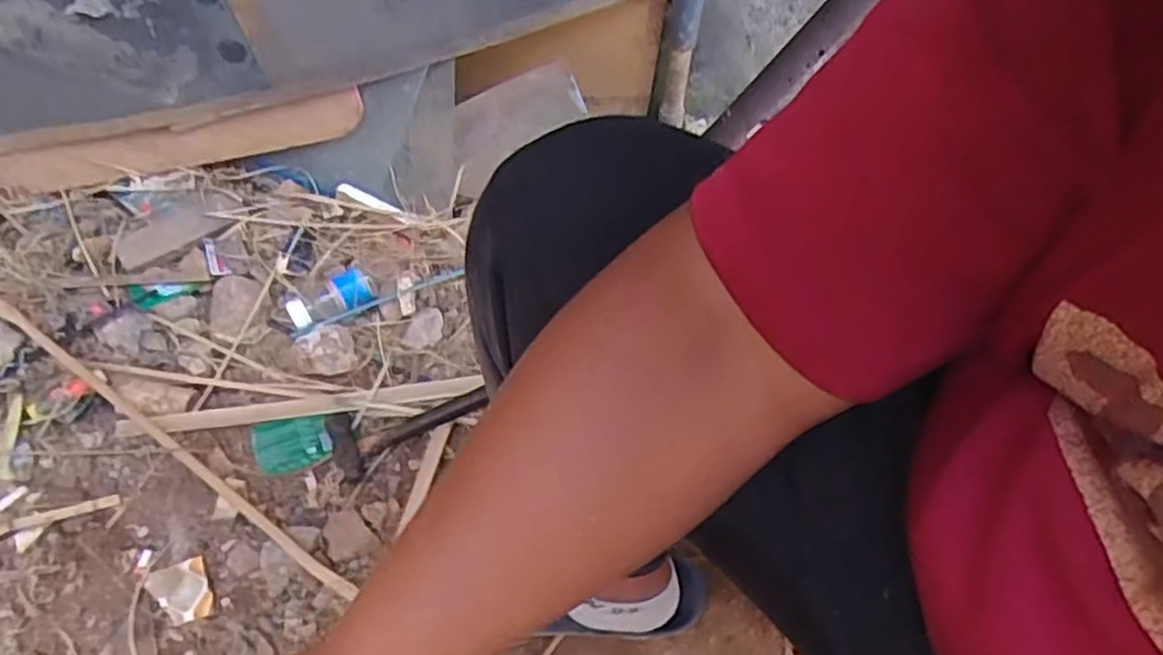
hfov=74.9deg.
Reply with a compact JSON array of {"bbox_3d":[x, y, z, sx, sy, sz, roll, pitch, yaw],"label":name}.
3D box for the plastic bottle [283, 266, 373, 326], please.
[{"bbox_3d":[-0.270,-0.032,0.819,0.089,0.031,0.032,-26,62,-20],"label":"plastic bottle"}]

